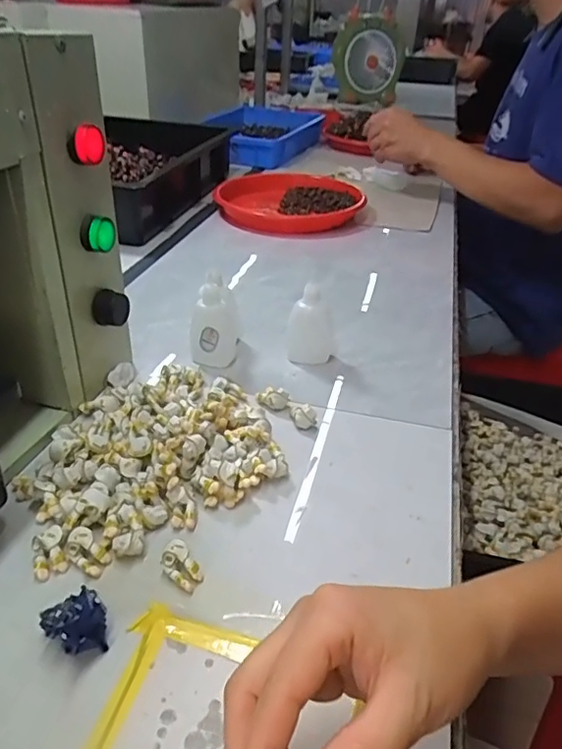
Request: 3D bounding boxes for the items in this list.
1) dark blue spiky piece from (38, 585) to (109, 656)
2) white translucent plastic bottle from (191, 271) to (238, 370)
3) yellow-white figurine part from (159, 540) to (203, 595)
[{"bbox_3d":[-0.111,0.139,0.305,0.032,0.025,0.031,2,33,-1],"label":"dark blue spiky piece"},{"bbox_3d":[-0.066,-0.057,0.551,0.044,0.076,0.053,2,33,-1],"label":"white translucent plastic bottle"},{"bbox_3d":[-0.062,0.119,0.344,0.018,0.018,0.027,-26,42,-36],"label":"yellow-white figurine part"}]

